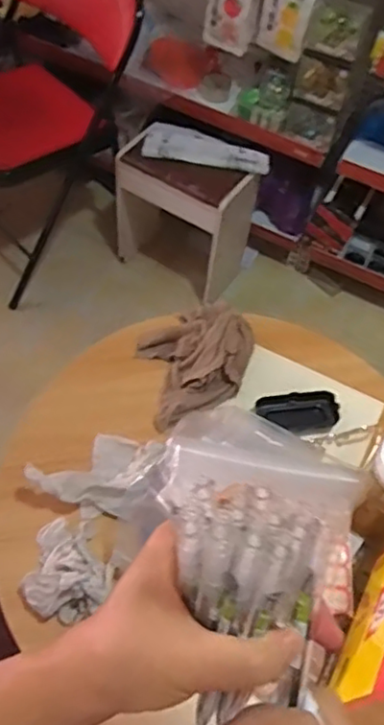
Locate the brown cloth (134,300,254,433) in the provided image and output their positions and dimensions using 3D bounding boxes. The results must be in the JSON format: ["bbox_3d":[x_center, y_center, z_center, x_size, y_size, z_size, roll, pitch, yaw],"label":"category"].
[{"bbox_3d":[0.000,-0.012,0.859,0.179,0.047,0.152,-26,62,-21],"label":"brown cloth"}]

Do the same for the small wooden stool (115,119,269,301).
[{"bbox_3d":[-0.015,-0.426,1.721,0.338,0.340,0.232,32,59,16],"label":"small wooden stool"}]

